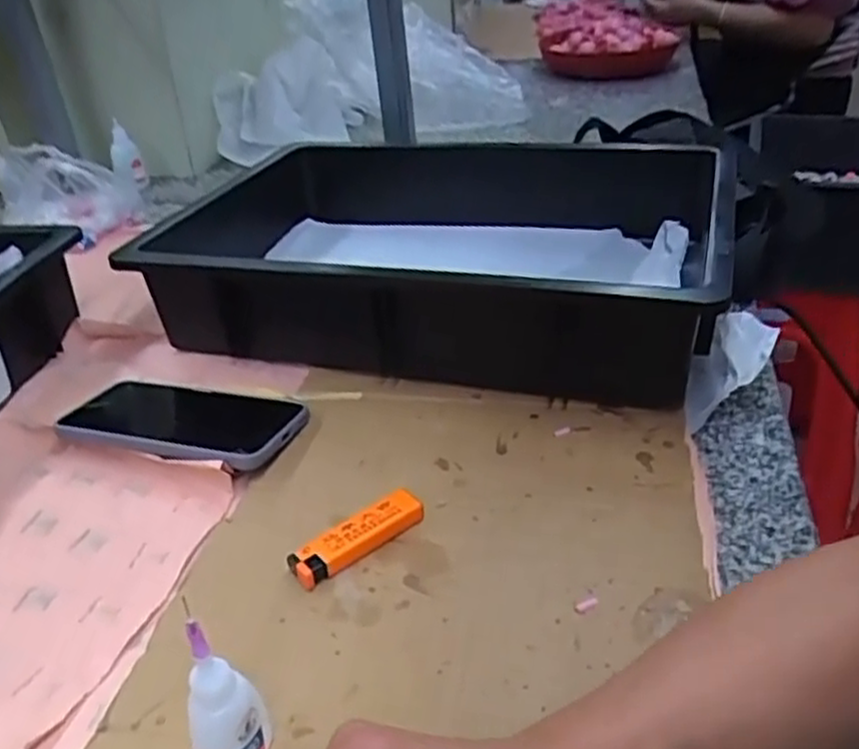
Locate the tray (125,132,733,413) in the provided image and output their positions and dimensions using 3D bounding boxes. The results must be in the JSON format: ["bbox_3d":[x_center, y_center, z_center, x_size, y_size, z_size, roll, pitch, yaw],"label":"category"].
[{"bbox_3d":[0.009,-0.105,0.645,0.423,0.105,0.336,6,35,15],"label":"tray"}]

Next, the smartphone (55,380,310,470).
[{"bbox_3d":[-0.172,0.031,0.531,0.169,0.011,0.085,6,26,19],"label":"smartphone"}]

